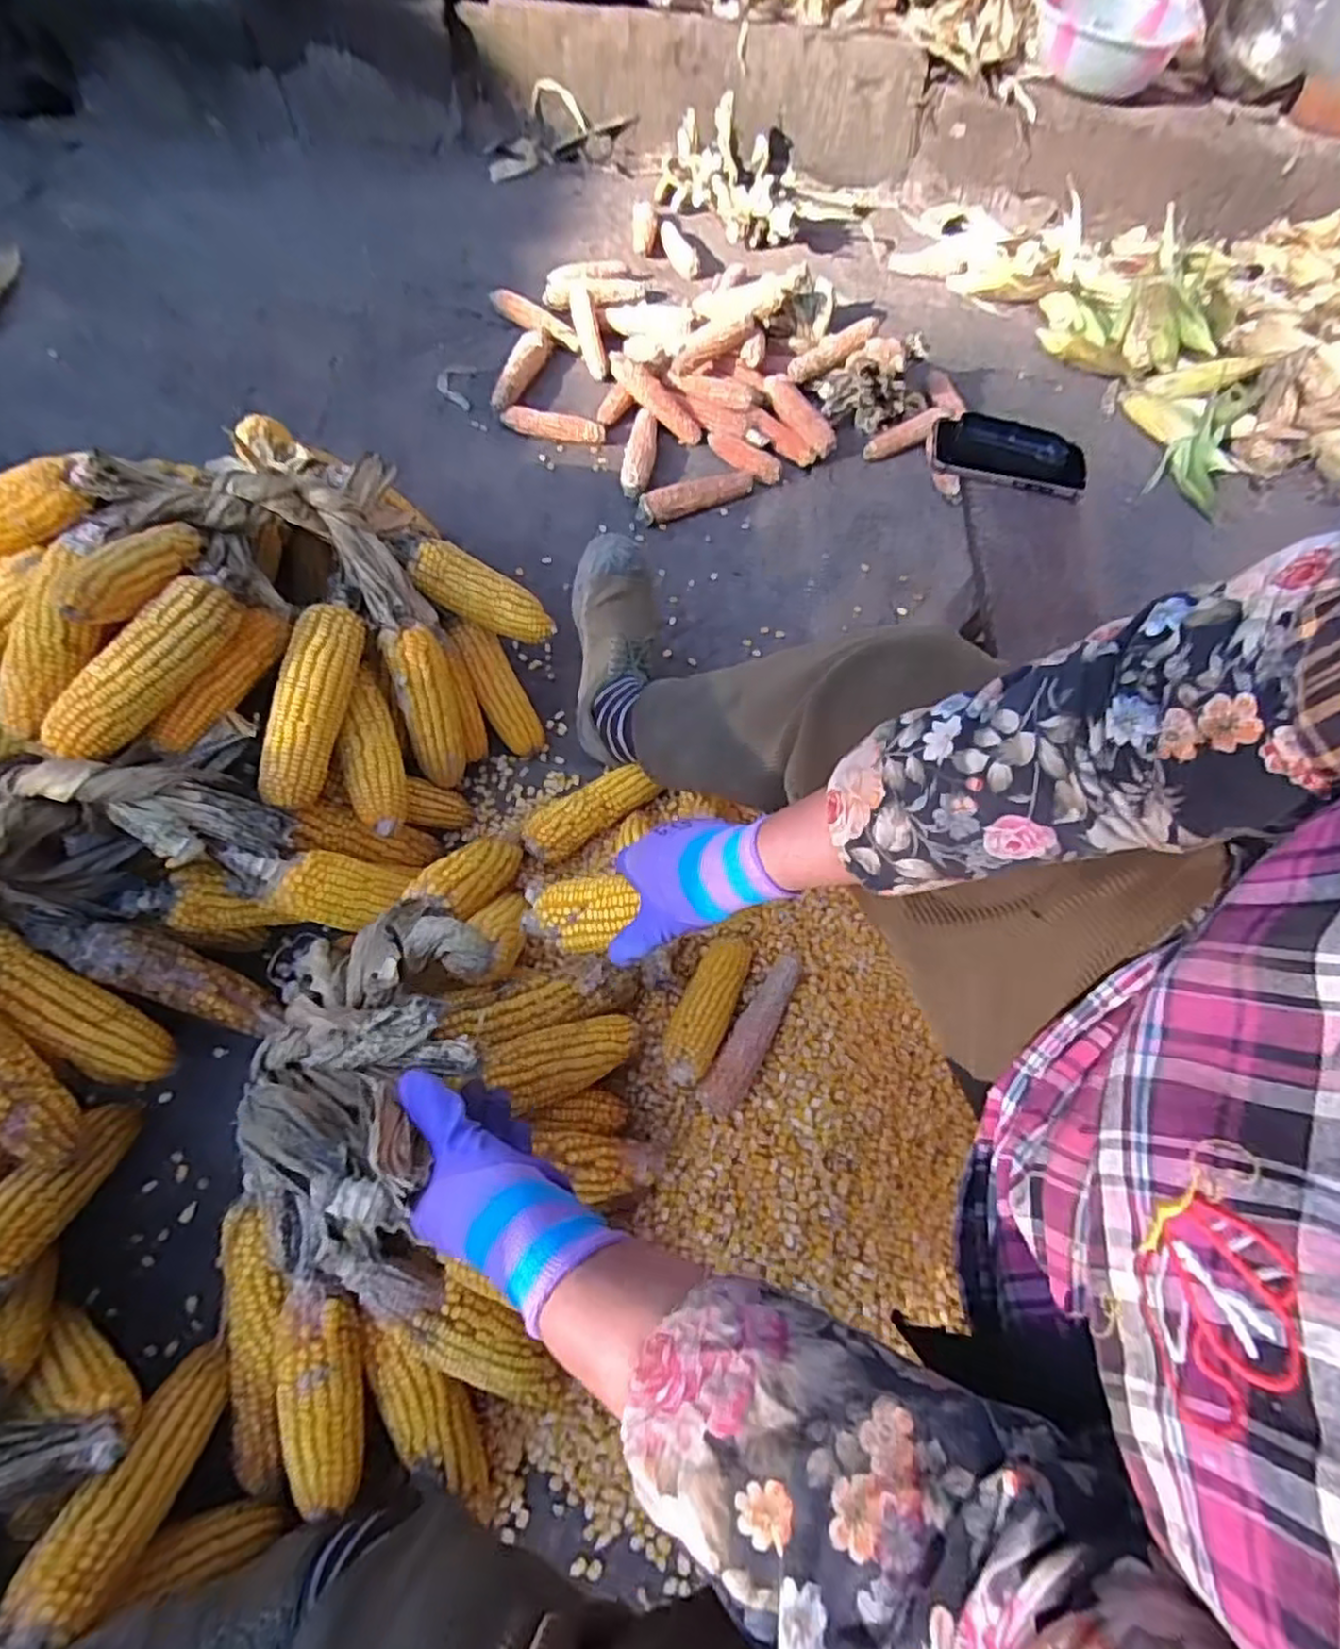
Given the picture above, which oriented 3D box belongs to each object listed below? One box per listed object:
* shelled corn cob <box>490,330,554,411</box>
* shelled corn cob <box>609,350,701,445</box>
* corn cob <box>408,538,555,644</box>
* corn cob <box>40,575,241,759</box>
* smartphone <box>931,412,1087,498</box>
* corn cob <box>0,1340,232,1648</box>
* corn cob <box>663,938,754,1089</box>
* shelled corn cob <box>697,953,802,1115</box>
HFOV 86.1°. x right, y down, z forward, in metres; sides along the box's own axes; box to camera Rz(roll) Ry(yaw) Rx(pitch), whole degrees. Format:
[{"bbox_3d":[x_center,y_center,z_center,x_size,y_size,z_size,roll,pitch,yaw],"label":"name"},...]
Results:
[{"bbox_3d":[-0.245,-0.746,1.172,0.055,0.042,0.213,19,63,6],"label":"shelled corn cob"},{"bbox_3d":[-0.022,-0.675,1.130,0.178,0.035,0.042,39,64,-11],"label":"shelled corn cob"},{"bbox_3d":[-0.195,-0.241,0.755,0.158,0.051,0.045,23,57,-30],"label":"corn cob"},{"bbox_3d":[-0.415,-0.122,0.569,0.041,0.051,0.175,35,78,14],"label":"corn cob"},{"bbox_3d":[0.352,-0.382,0.741,0.159,0.013,0.058,14,106,4],"label":"smartphone"},{"bbox_3d":[-0.354,0.430,0.481,0.051,0.174,0.046,5,100,-1],"label":"corn cob"},{"bbox_3d":[0.037,0.165,0.670,0.048,0.037,0.149,26,65,7],"label":"corn cob"},{"bbox_3d":[0.081,0.194,0.677,0.037,0.041,0.163,32,66,9],"label":"shelled corn cob"}]

